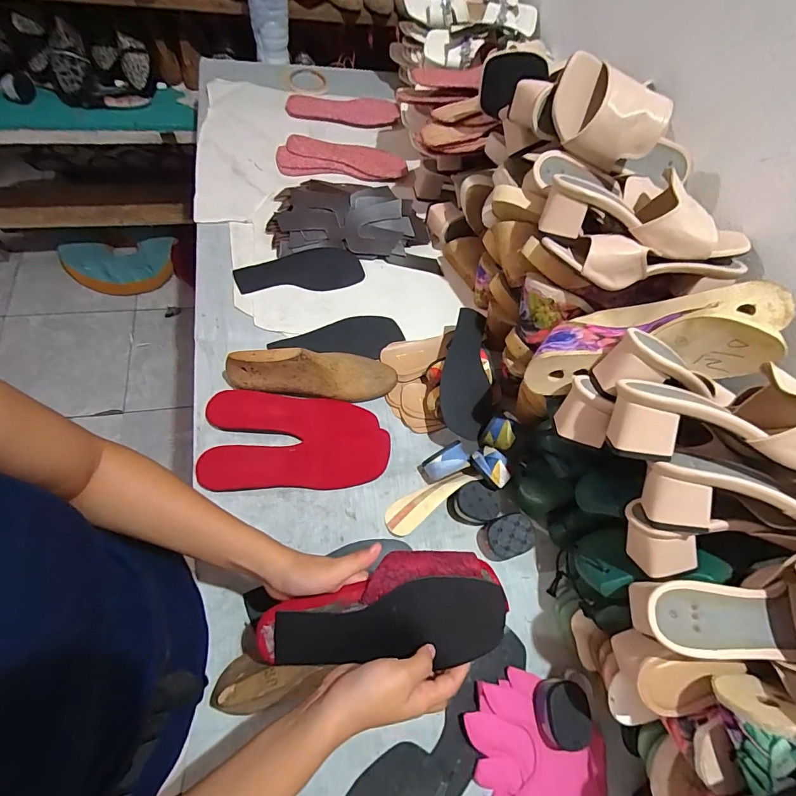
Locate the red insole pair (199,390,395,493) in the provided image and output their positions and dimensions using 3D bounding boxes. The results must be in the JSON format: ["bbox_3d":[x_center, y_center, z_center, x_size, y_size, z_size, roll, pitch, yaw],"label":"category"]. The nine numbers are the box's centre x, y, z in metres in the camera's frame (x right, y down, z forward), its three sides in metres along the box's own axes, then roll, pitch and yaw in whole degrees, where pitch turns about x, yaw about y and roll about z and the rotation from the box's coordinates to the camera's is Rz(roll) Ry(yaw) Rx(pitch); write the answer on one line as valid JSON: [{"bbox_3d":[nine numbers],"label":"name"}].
[{"bbox_3d":[-0.138,0.056,0.566,0.240,0.019,0.133,0,69,-6],"label":"red insole pair"}]

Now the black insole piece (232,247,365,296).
[{"bbox_3d":[-0.166,-0.214,0.704,0.205,0.006,0.081,-10,71,-11],"label":"black insole piece"}]

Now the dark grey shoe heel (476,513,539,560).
[{"bbox_3d":[0.140,0.183,0.547,0.069,0.048,0.053,-11,66,-13],"label":"dark grey shoe heel"}]

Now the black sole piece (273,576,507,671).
[{"bbox_3d":[-0.010,0.209,0.383,0.212,0.010,0.074,-7,89,4],"label":"black sole piece"}]

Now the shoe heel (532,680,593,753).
[{"bbox_3d":[0.183,0.348,0.456,0.055,0.022,0.064,5,63,-6],"label":"shoe heel"}]

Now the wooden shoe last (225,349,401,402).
[{"bbox_3d":[-0.117,-0.042,0.589,0.232,0.069,0.073,3,63,-16],"label":"wooden shoe last"}]

